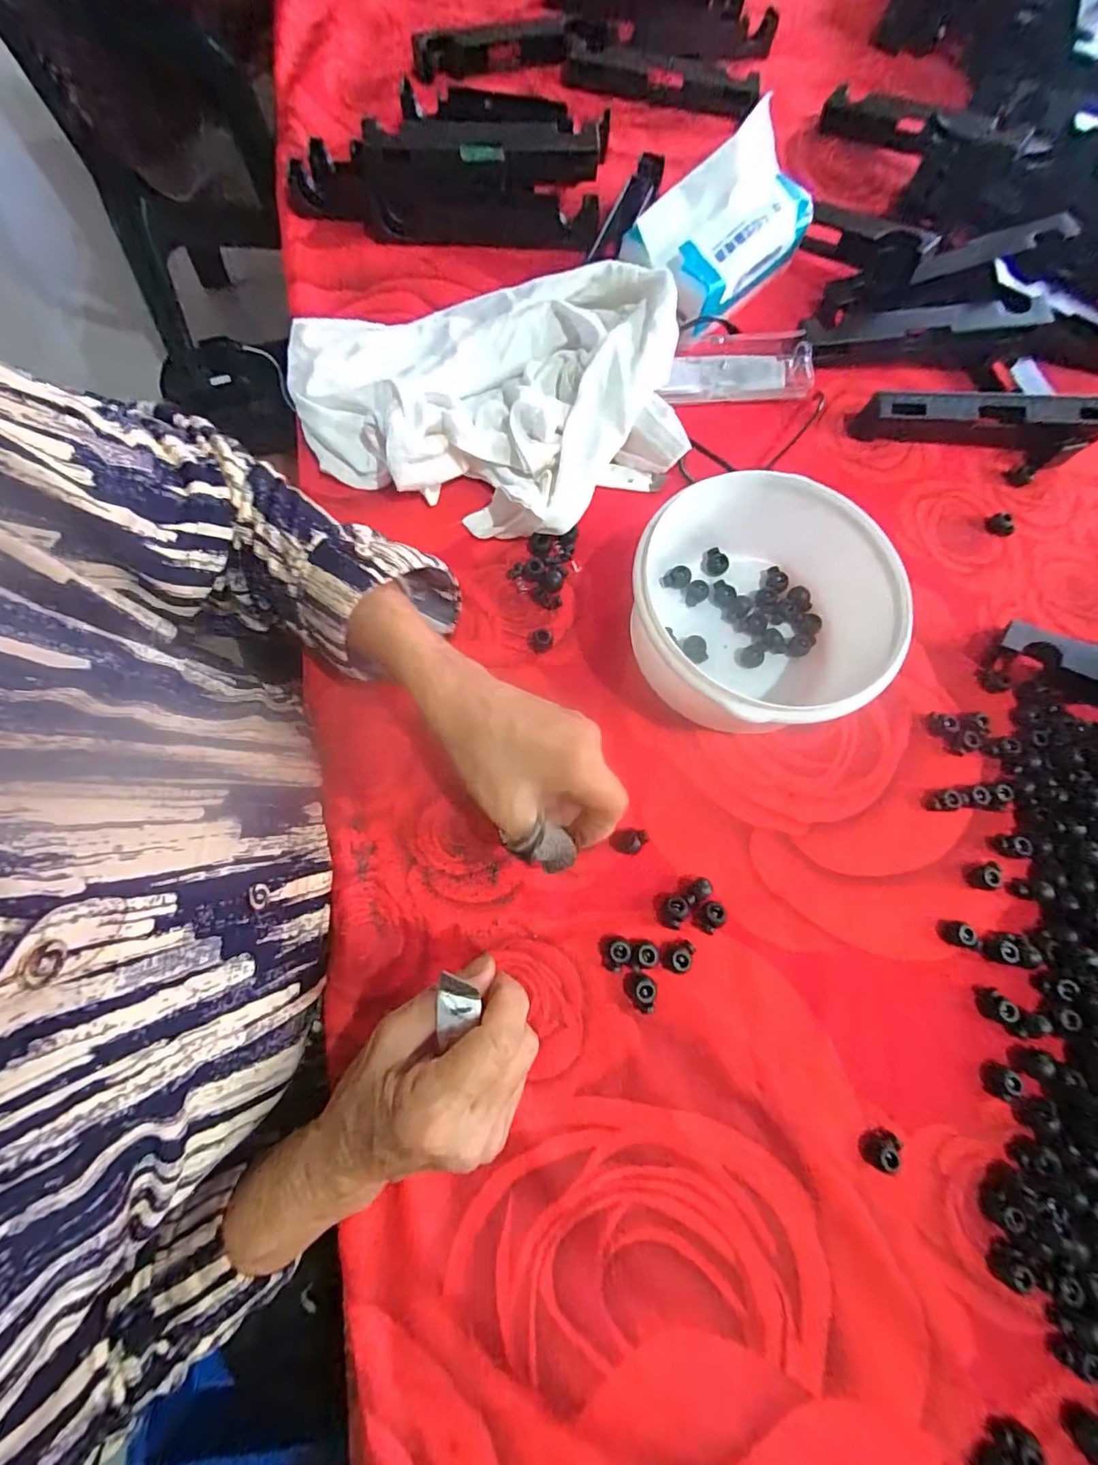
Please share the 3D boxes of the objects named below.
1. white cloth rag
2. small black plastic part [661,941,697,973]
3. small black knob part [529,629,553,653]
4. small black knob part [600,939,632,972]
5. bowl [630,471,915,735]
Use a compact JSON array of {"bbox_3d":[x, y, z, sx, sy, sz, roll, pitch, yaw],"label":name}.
[{"bbox_3d":[-0.045,-0.245,0.384,0.278,0.054,0.198,-4,74,-3],"label":"white cloth rag"},{"bbox_3d":[0.077,0.133,0.304,0.020,0.010,0.015,-9,75,-5],"label":"small black plastic part"},{"bbox_3d":[-0.006,-0.065,0.361,0.016,0.012,0.015,1,74,-2],"label":"small black knob part"},{"bbox_3d":[0.040,0.130,0.302,0.016,0.011,0.017,-9,75,-5],"label":"small black knob part"},{"bbox_3d":[0.136,-0.075,0.337,0.145,0.077,0.157,1,74,-2],"label":"bowl"}]

